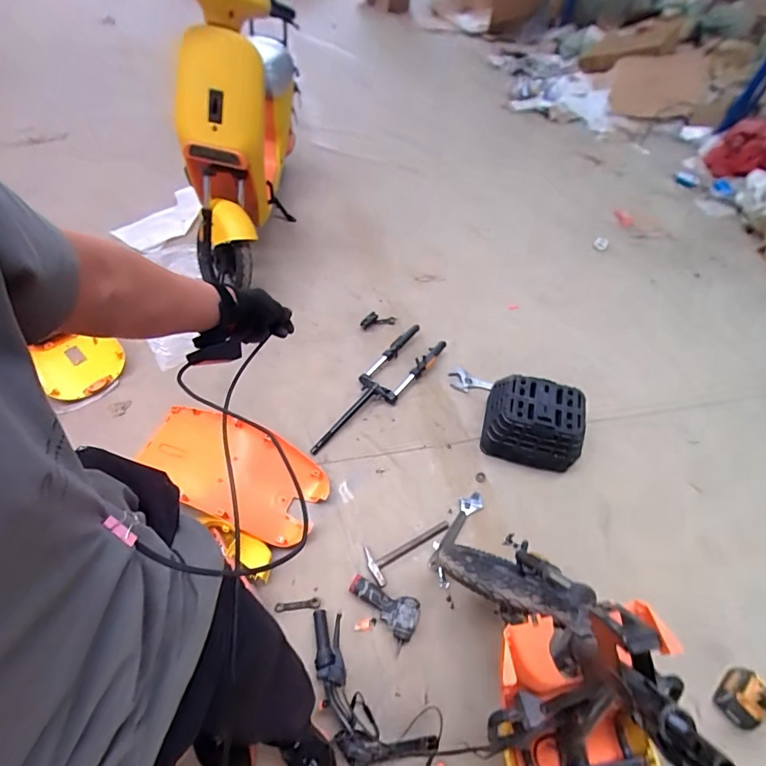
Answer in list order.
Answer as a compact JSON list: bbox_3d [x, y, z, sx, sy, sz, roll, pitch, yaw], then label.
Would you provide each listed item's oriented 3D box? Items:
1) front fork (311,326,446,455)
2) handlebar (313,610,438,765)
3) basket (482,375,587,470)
[{"bbox_3d":[-0.026,0.014,1.608,0.190,0.075,0.691,37,56,20],"label":"front fork"},{"bbox_3d":[-0.014,0.845,0.947,0.266,0.118,0.610,-2,52,-10],"label":"handlebar"},{"bbox_3d":[0.513,0.141,1.452,0.324,0.230,0.227,17,53,8],"label":"basket"}]

